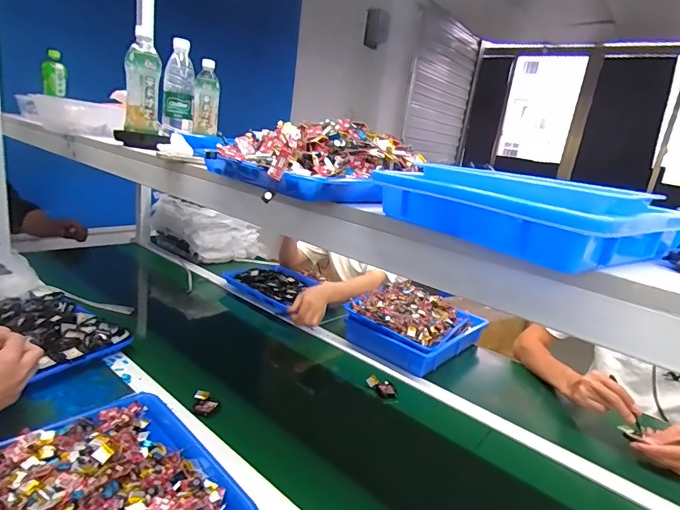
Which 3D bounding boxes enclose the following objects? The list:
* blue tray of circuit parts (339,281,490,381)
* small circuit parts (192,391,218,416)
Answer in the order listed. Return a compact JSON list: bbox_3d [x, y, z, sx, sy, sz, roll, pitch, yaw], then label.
[{"bbox_3d":[0.201,0.176,1.102,0.252,0.101,0.322,20,19,37],"label":"blue tray of circuit parts"},{"bbox_3d":[-0.243,0.268,0.757,0.042,0.023,0.043,5,15,-11],"label":"small circuit parts"}]

